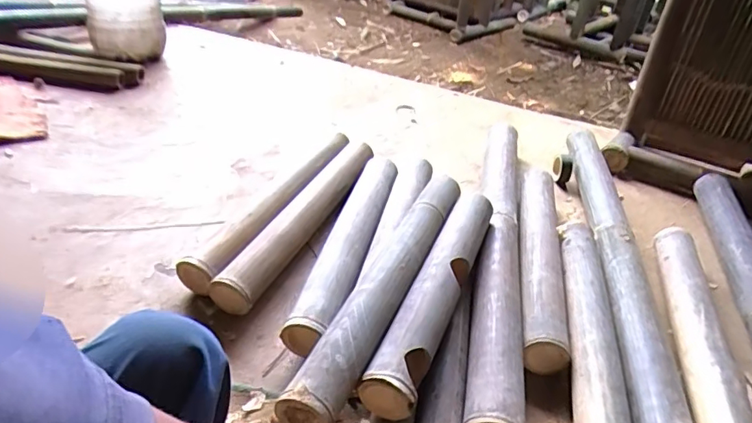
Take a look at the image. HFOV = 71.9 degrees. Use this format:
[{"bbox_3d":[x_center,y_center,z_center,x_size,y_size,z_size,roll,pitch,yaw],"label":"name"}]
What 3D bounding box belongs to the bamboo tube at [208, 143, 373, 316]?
[{"bbox_3d":[-0.140,0.001,1.079,0.079,0.063,0.567,17,37,17],"label":"bamboo tube"}]

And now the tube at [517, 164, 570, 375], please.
[{"bbox_3d":[0.325,0.067,1.040,0.082,0.067,0.574,10,35,8],"label":"tube"}]

